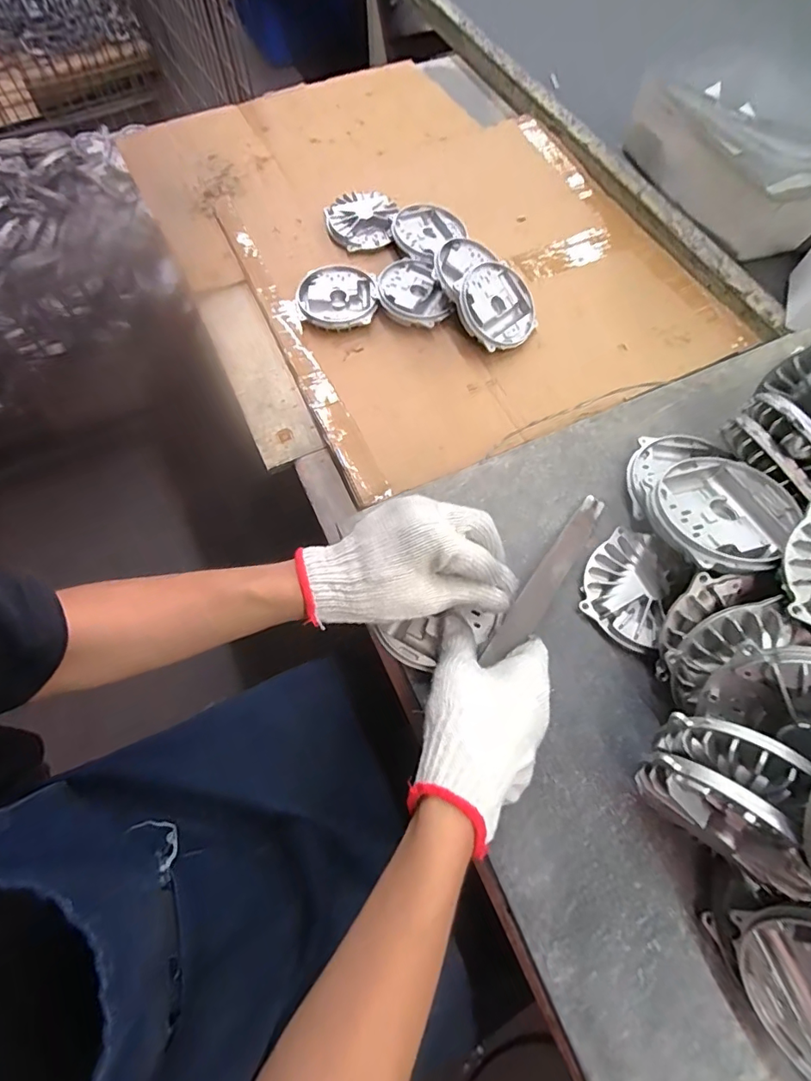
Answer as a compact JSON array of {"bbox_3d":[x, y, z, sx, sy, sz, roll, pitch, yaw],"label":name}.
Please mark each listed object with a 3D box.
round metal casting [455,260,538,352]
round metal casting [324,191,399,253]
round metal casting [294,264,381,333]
[{"bbox_3d":[0.120,-0.302,0.638,0.117,0.015,0.105,-45,104,-23],"label":"round metal casting"},{"bbox_3d":[-0.063,-0.470,0.727,0.102,0.033,0.085,-9,66,-4],"label":"round metal casting"},{"bbox_3d":[-0.092,-0.333,0.673,0.108,0.019,0.119,-2,66,-1],"label":"round metal casting"}]

